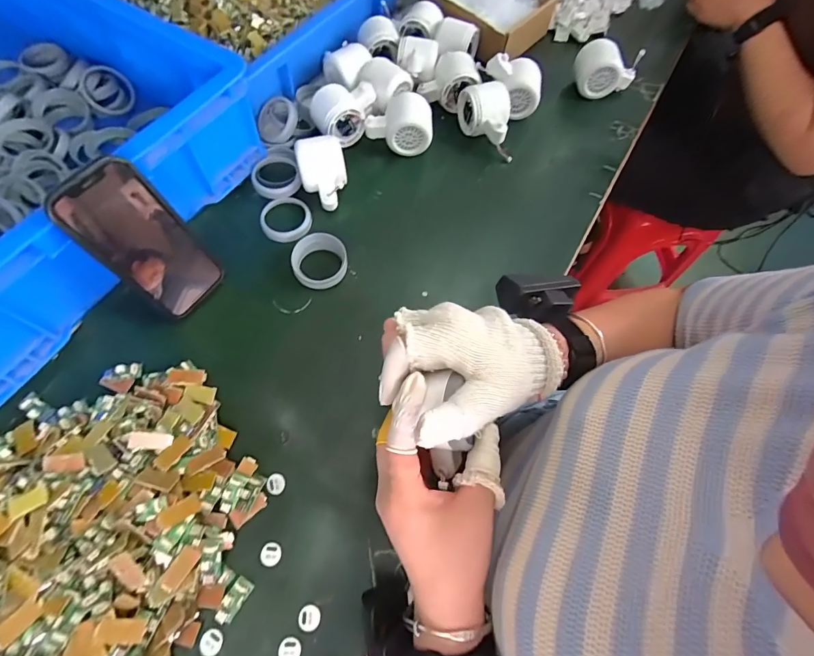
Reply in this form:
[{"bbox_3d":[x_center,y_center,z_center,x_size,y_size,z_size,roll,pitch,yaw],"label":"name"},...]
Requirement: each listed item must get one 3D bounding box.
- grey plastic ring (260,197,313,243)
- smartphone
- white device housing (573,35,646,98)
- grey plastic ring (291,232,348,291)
[{"bbox_3d":[-0.140,-0.127,0.472,0.057,0.010,0.053,1,66,-3],"label":"grey plastic ring"},{"bbox_3d":[-0.237,-0.077,0.373,0.006,0.148,0.077,21,66,32],"label":"smartphone"},{"bbox_3d":[0.294,-0.372,0.580,0.091,0.051,0.057,5,66,-1],"label":"white device housing"},{"bbox_3d":[-0.096,-0.073,0.442,0.060,0.020,0.058,1,66,-3],"label":"grey plastic ring"}]

